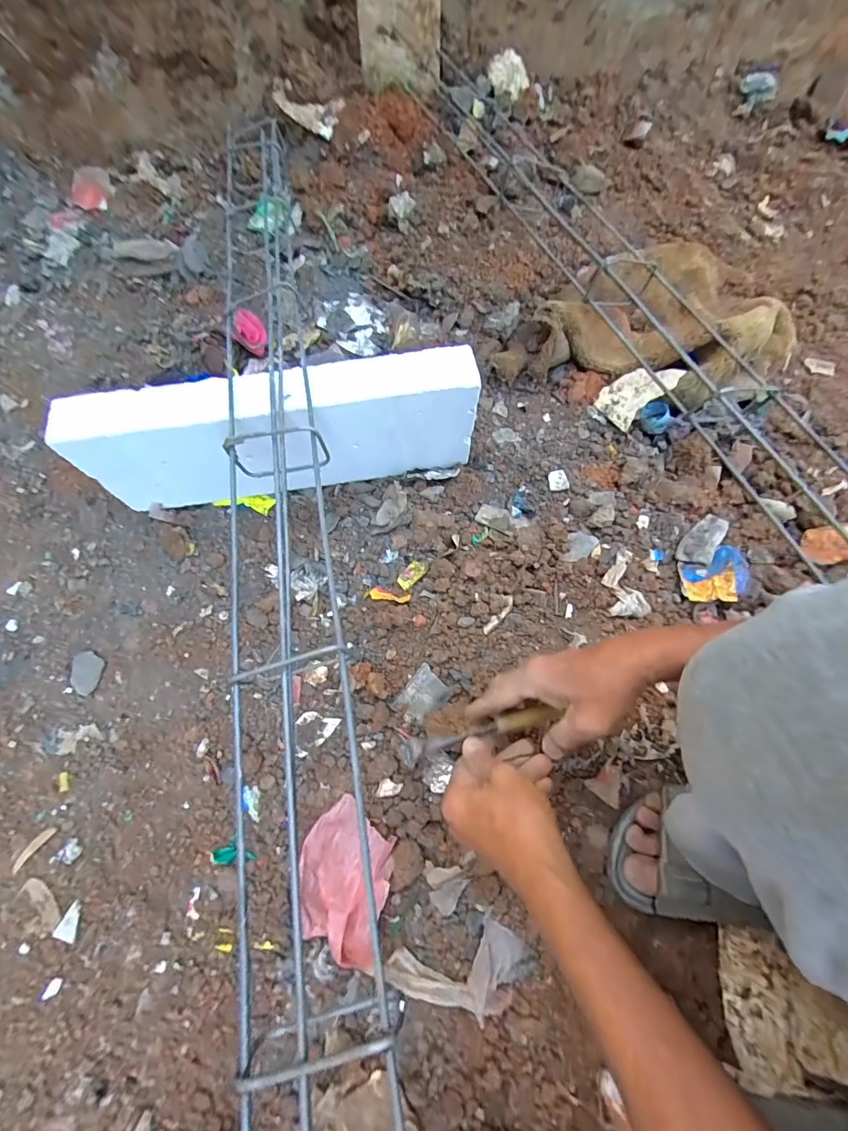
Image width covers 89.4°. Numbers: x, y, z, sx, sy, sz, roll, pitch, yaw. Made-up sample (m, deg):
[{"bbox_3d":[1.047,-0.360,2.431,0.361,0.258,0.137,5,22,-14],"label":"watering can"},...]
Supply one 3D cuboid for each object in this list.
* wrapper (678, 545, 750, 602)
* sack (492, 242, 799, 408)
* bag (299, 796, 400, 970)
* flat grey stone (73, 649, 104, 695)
[{"bbox_3d":[0.453,0.015,0.662,0.111,0.044,0.085,-20,67,-9],"label":"wrapper"},{"bbox_3d":[0.436,-0.524,0.846,0.529,0.126,0.432,8,66,4],"label":"sack"},{"bbox_3d":[-0.097,0.380,0.525,0.113,0.056,0.165,13,66,6],"label":"bag"},{"bbox_3d":[-0.514,0.162,0.650,0.049,0.004,0.061,3,65,2],"label":"flat grey stone"}]

